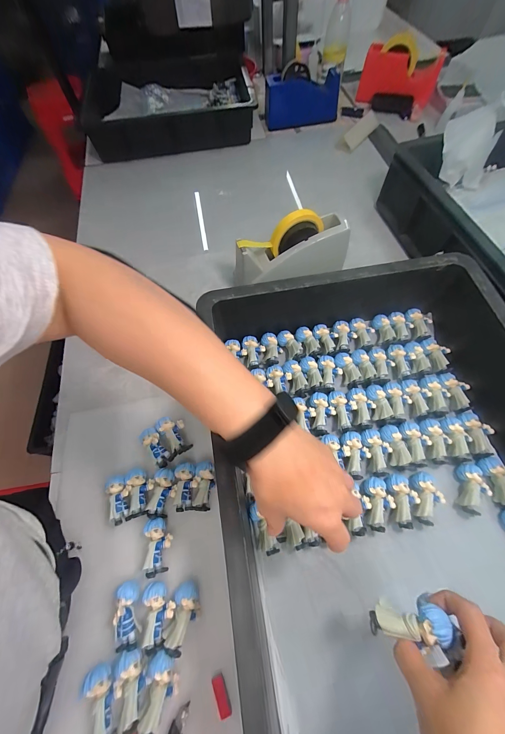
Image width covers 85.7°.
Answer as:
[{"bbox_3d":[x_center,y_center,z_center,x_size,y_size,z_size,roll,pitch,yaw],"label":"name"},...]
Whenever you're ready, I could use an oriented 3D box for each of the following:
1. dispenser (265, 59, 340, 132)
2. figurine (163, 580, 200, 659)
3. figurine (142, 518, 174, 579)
[{"bbox_3d":[0.137,-0.759,0.775,0.218,0.121,0.082,-2,65,2],"label":"dispenser"},{"bbox_3d":[-0.082,0.293,0.321,0.033,0.035,0.061,20,68,12],"label":"figurine"},{"bbox_3d":[-0.120,0.231,0.353,0.030,0.032,0.062,-11,65,-2],"label":"figurine"}]

